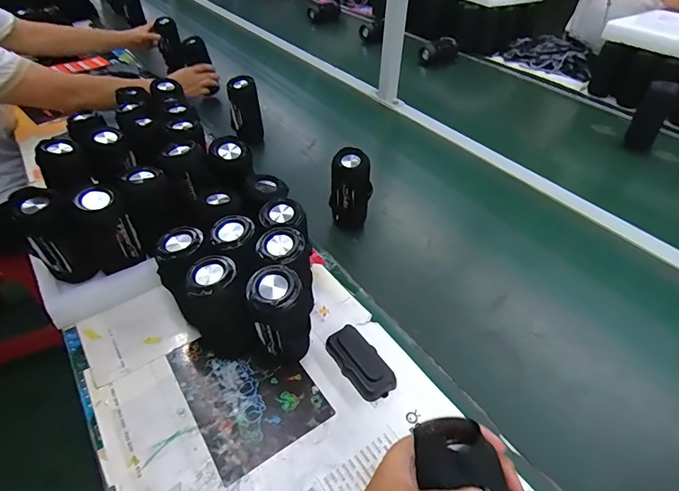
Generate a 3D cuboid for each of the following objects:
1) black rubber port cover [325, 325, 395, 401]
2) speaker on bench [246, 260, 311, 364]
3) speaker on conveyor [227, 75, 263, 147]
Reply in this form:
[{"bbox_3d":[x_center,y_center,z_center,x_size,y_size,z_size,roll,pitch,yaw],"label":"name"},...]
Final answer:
[{"bbox_3d":[0.027,0.154,0.550,0.049,0.023,0.105,-22,48,-23],"label":"black rubber port cover"},{"bbox_3d":[-0.072,0.092,0.522,0.068,0.146,0.067,0,43,0],"label":"speaker on bench"},{"bbox_3d":[-0.224,-0.315,0.985,0.072,0.154,0.054,-9,44,-10],"label":"speaker on conveyor"}]

